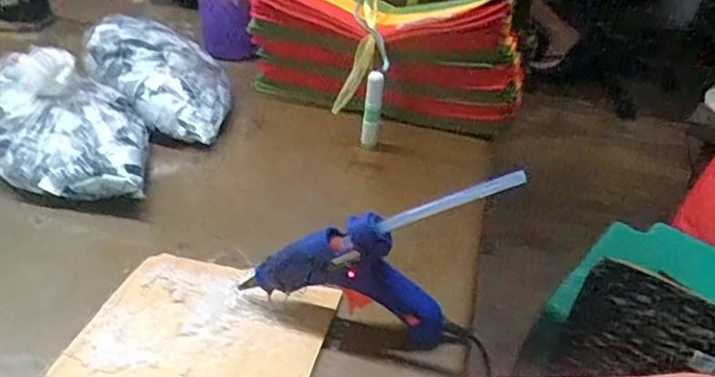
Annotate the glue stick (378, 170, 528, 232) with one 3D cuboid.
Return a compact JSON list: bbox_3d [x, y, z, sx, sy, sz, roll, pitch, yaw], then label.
[{"bbox_3d":[0.056,0.009,0.357,0.095,0.009,0.006,-21,29,26],"label":"glue stick"}]

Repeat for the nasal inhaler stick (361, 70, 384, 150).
[{"bbox_3d":[0.015,-0.076,0.609,0.020,0.092,0.018,3,35,0],"label":"nasal inhaler stick"}]

